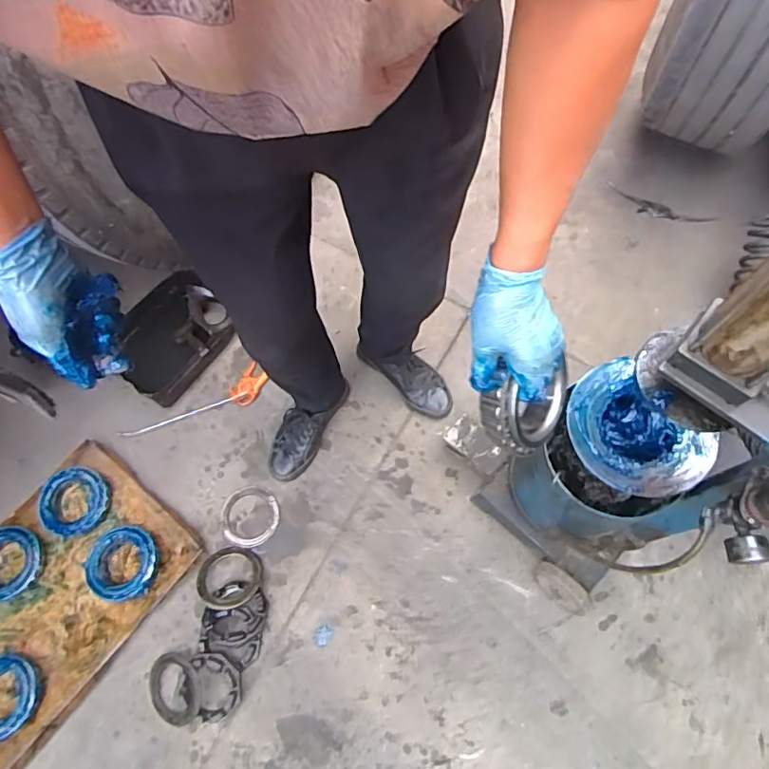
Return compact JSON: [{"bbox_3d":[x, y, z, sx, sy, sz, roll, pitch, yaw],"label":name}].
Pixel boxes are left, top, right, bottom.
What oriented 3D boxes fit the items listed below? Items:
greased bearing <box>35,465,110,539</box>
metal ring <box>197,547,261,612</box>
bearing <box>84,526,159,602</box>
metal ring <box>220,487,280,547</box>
[{"bbox_3d":[-0.645,0.244,1.114,0.128,0.043,0.136,-1,68,3],"label":"greased bearing"},{"bbox_3d":[-0.307,0.378,1.045,0.130,0.032,0.111,-14,68,-3],"label":"metal ring"},{"bbox_3d":[-0.522,0.351,1.055,0.143,0.041,0.134,-1,68,3],"label":"bearing"},{"bbox_3d":[-0.278,0.272,1.107,0.115,0.013,0.119,-1,68,3],"label":"metal ring"}]

